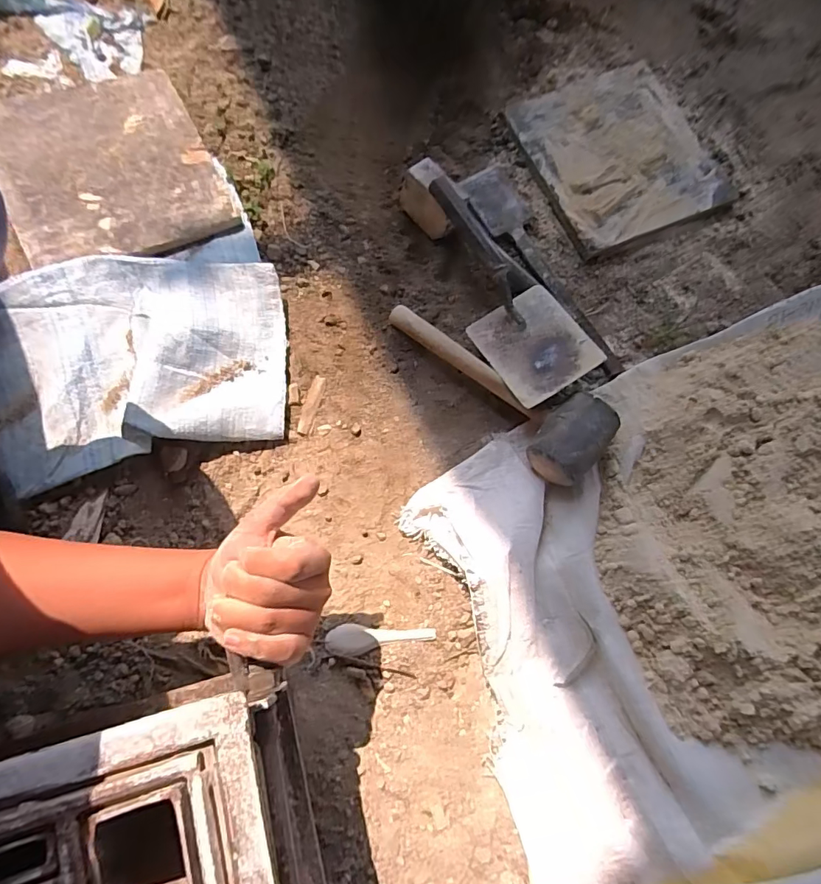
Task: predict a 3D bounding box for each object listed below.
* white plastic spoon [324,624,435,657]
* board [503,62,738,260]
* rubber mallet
[{"bbox_3d":[-0.032,0.202,0.500,0.112,0.013,0.030,-10,76,-3],"label":"white plastic spoon"},{"bbox_3d":[0.293,-0.406,0.672,0.252,0.033,0.254,-24,78,-7],"label":"board"},{"bbox_3d":[0.088,-0.069,0.547,0.293,0.062,0.094,38,78,8],"label":"rubber mallet"}]

